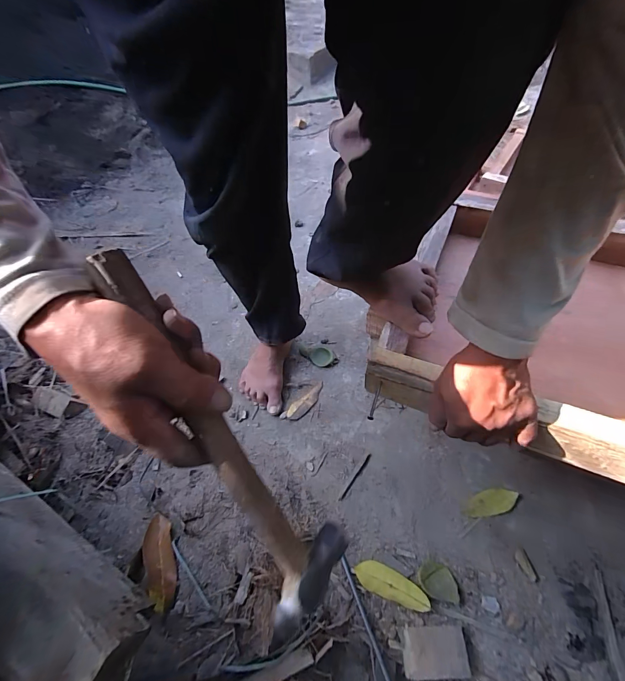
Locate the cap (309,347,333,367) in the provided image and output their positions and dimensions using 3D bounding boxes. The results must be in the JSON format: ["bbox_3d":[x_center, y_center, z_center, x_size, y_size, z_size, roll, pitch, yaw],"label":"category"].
[{"bbox_3d":[0.021,0.040,0.879,0.053,0.014,0.060,-36,61,-20],"label":"cap"}]

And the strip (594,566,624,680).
[{"bbox_3d":[0.479,0.487,0.547,0.019,0.006,0.211,14,52,5],"label":"strip"}]

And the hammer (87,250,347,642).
[{"bbox_3d":[-0.065,0.067,0.249,0.068,0.028,0.289,-31,96,-17],"label":"hammer"}]

